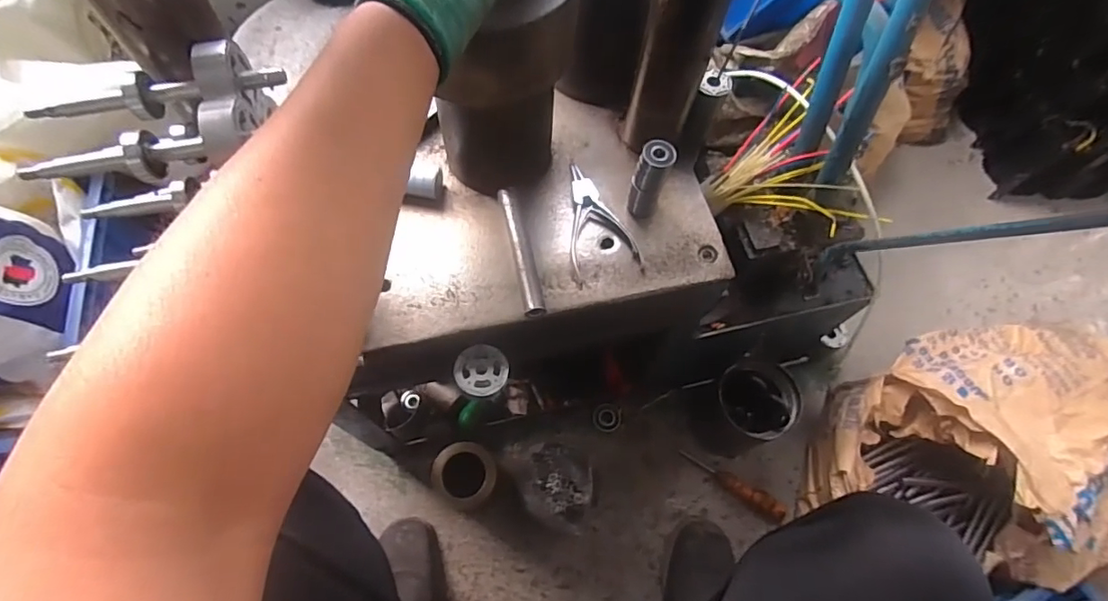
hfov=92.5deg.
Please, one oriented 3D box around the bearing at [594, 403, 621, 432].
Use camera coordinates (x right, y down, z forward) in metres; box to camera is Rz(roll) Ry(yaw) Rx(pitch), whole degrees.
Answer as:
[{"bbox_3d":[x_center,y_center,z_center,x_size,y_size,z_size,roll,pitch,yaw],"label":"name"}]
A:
[{"bbox_3d":[0.089,0.197,0.895,0.047,0.007,0.047,0,84,-4],"label":"bearing"}]

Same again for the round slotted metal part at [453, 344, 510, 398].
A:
[{"bbox_3d":[-0.071,0.069,0.518,0.052,0.012,0.049,1,65,-2],"label":"round slotted metal part"}]

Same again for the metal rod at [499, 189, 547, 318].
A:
[{"bbox_3d":[-0.031,-0.048,0.521,0.020,0.018,0.137,-11,66,-8],"label":"metal rod"}]

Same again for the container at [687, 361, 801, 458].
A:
[{"bbox_3d":[0.296,0.170,0.831,0.115,0.186,0.112,1,65,-2],"label":"container"}]

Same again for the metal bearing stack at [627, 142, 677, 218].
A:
[{"bbox_3d":[0.094,-0.117,0.526,0.031,0.086,0.029,19,66,6],"label":"metal bearing stack"}]

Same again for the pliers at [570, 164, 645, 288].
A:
[{"bbox_3d":[0.037,-0.081,0.537,0.068,0.016,0.128,-16,67,-10],"label":"pliers"}]

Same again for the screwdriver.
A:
[{"bbox_3d":[0.289,0.298,0.866,0.175,0.040,0.029,33,68,12],"label":"screwdriver"}]

